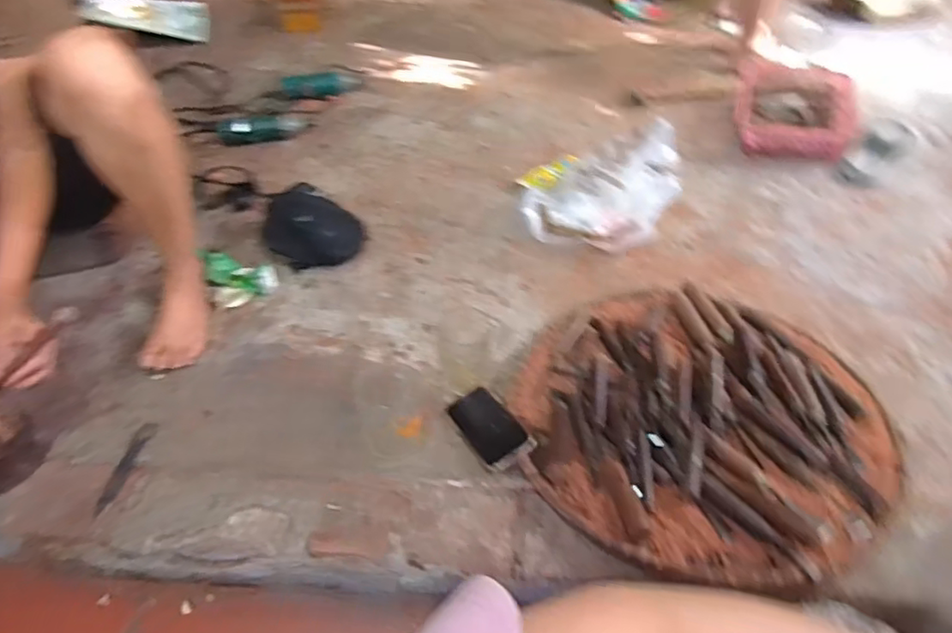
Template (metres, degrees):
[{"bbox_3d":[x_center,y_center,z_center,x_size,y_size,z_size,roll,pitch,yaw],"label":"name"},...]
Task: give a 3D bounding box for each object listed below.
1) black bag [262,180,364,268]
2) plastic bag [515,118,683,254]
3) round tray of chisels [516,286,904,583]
[{"bbox_3d":[-0.292,-0.159,1.105,0.145,0.111,0.153,17,52,17],"label":"black bag"},{"bbox_3d":[0.230,-0.266,1.162,0.293,0.142,0.260,13,50,14],"label":"plastic bag"},{"bbox_3d":[0.299,0.135,0.848,0.469,0.089,0.471,-1,48,2],"label":"round tray of chisels"}]

